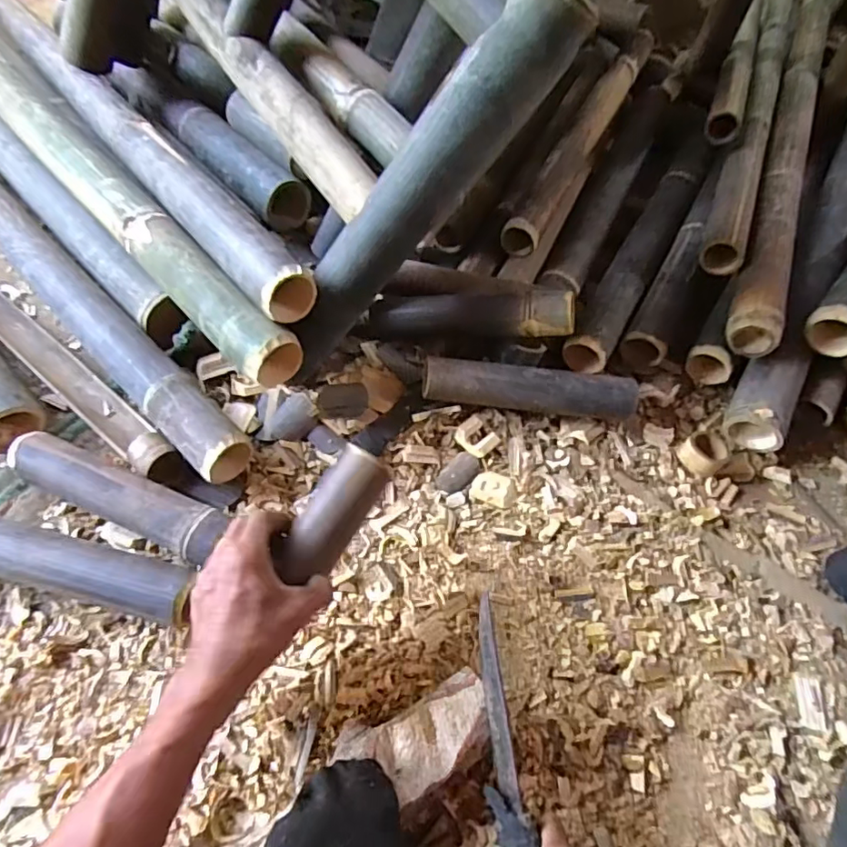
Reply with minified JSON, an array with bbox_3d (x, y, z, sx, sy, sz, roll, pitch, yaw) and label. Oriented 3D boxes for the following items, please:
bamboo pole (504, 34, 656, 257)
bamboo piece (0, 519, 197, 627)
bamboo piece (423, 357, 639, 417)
[{"bbox_3d":[0.271,-0.492,0.943,0.064,0.052,0.615,26,62,10],"label":"bamboo pole"},{"bbox_3d":[-0.353,0.146,0.573,0.261,0.055,0.058,15,60,4],"label":"bamboo piece"},{"bbox_3d":[0.135,-0.045,0.709,0.270,0.045,0.054,1,59,-1],"label":"bamboo piece"}]

